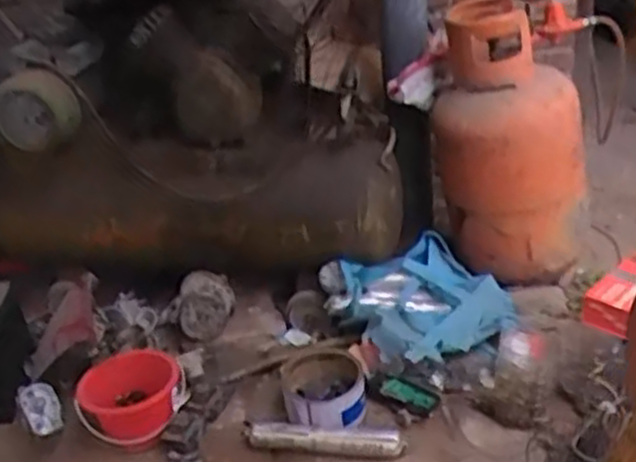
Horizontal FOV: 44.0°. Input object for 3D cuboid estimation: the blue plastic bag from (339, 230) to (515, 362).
[{"bbox_3d":[0.233,0.148,1.750,0.353,0.117,0.324,-13,27,-12],"label":"blue plastic bag"}]

